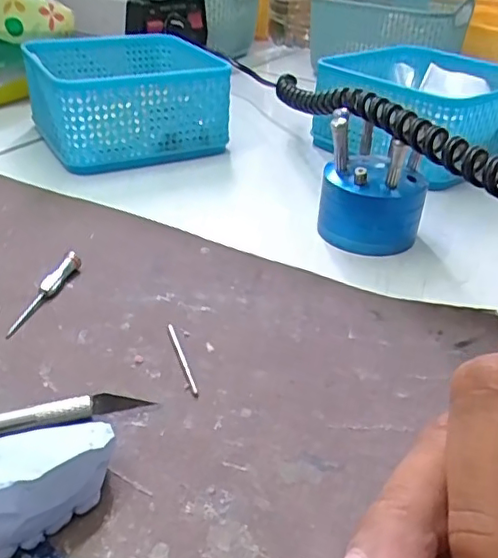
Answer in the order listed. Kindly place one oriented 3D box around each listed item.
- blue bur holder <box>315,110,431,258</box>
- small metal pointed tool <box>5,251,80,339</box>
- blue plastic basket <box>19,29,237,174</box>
[{"bbox_3d":[0.071,-0.055,0.332,0.055,0.066,0.047,9,33,9],"label":"blue bur holder"},{"bbox_3d":[-0.096,0.005,0.273,0.006,0.010,0.058,12,33,14],"label":"small metal pointed tool"},{"bbox_3d":[-0.098,-0.143,0.460,0.124,0.063,0.136,-14,36,-25],"label":"blue plastic basket"}]

